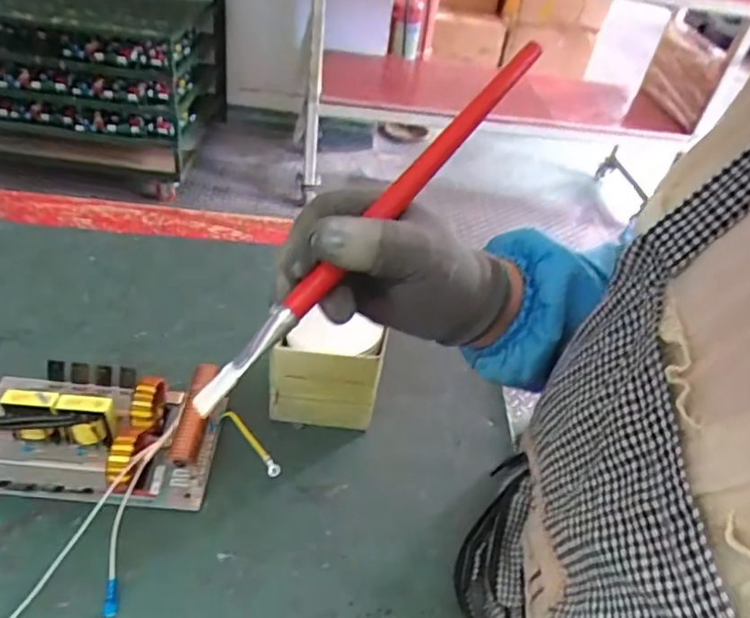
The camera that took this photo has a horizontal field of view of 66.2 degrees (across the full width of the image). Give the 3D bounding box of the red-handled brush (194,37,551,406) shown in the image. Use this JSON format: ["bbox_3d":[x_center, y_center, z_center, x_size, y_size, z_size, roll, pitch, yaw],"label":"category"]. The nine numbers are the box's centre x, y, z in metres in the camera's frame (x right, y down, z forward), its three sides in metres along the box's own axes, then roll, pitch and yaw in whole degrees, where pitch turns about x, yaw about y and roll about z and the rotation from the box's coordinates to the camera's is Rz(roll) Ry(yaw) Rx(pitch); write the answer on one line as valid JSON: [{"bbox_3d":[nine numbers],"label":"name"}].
[{"bbox_3d":[0.004,-0.053,0.317,0.016,0.011,0.280,35,76,27],"label":"red-handled brush"}]

